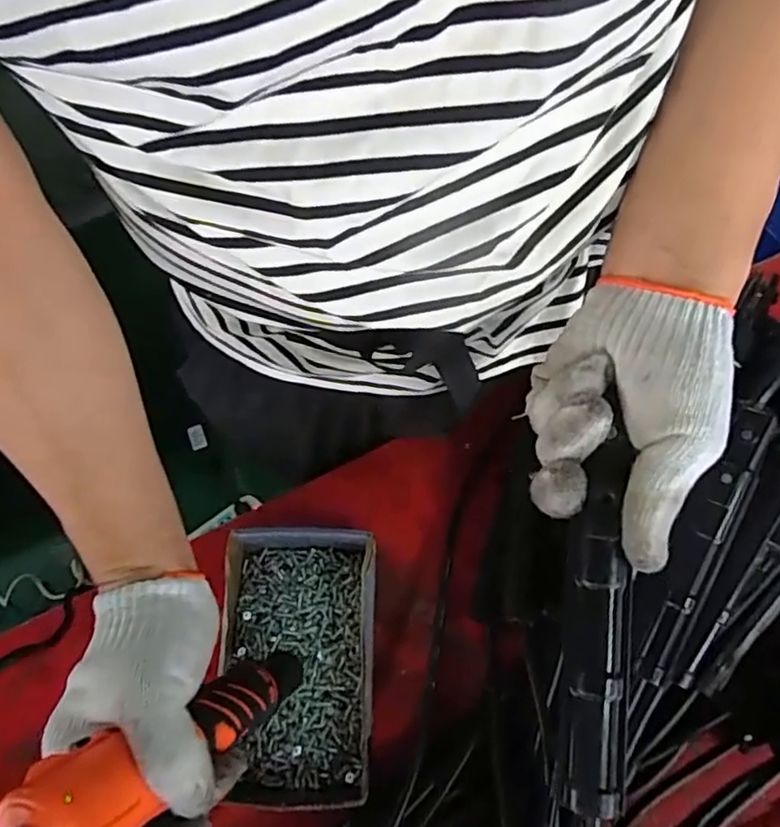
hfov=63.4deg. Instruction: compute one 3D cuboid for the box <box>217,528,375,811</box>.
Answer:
[{"bbox_3d":[-0.077,0.197,0.520,0.128,0.049,0.212,0,66,1],"label":"box"}]

